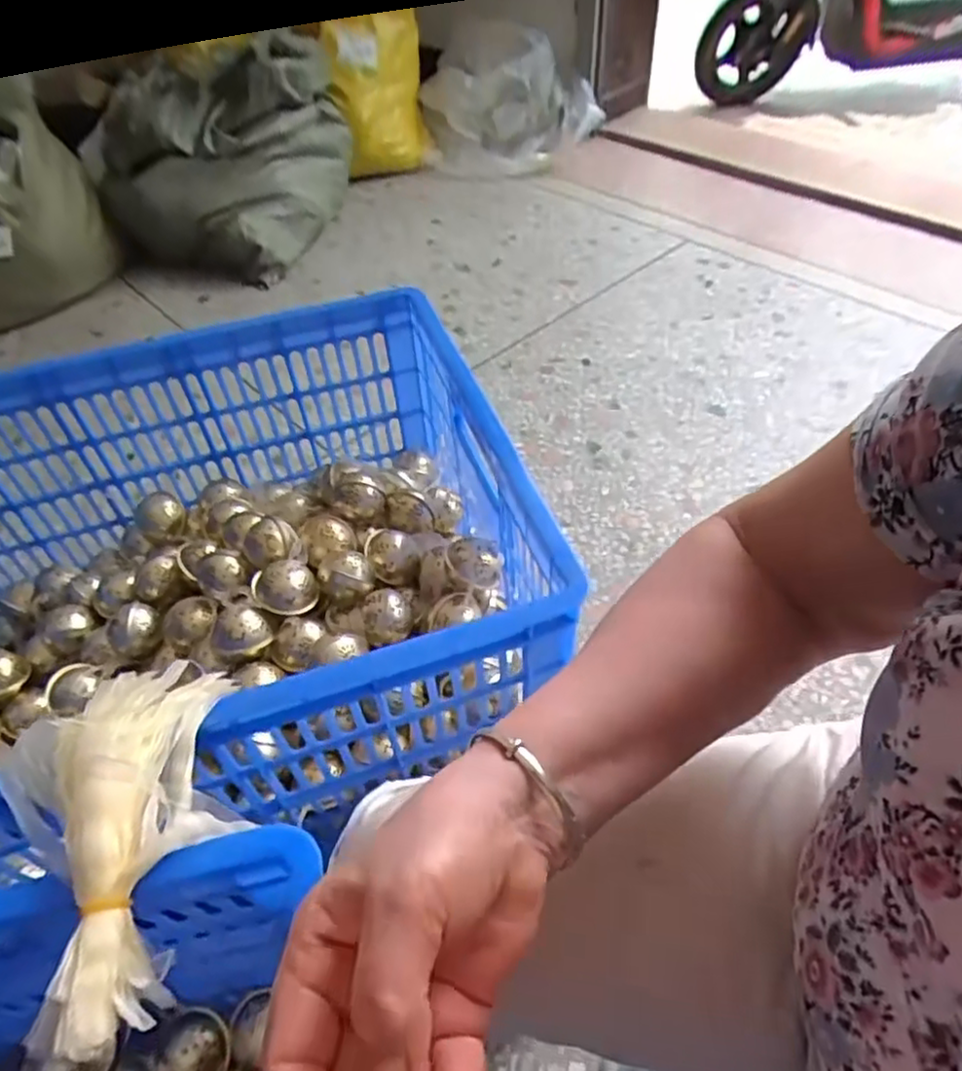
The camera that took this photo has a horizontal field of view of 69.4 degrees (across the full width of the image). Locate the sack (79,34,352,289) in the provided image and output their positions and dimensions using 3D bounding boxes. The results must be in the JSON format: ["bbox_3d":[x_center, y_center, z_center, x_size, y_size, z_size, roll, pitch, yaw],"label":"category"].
[{"bbox_3d":[-0.607,-0.863,1.601,0.565,0.459,0.430,4,49,7],"label":"sack"}]

